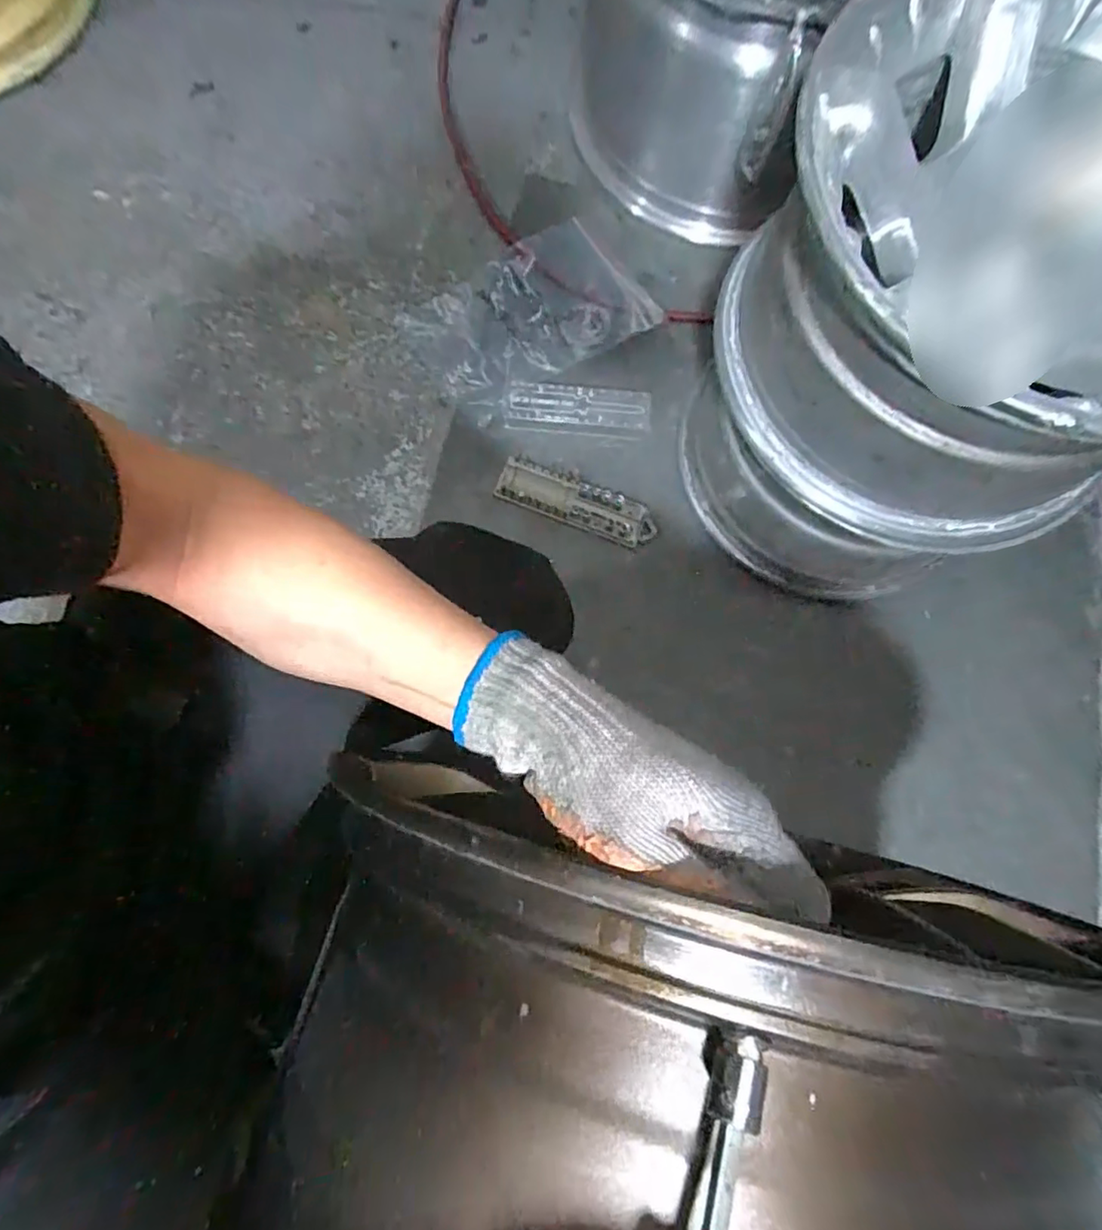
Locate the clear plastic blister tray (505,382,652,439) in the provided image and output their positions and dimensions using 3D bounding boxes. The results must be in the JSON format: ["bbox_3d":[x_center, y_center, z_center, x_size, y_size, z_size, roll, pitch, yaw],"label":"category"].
[{"bbox_3d":[0.038,-0.277,0.776,0.192,0.023,0.067,1,76,-1],"label":"clear plastic blister tray"}]

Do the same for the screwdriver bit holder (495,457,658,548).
[{"bbox_3d":[0.034,-0.145,0.754,0.212,0.036,0.062,20,80,3],"label":"screwdriver bit holder"}]

